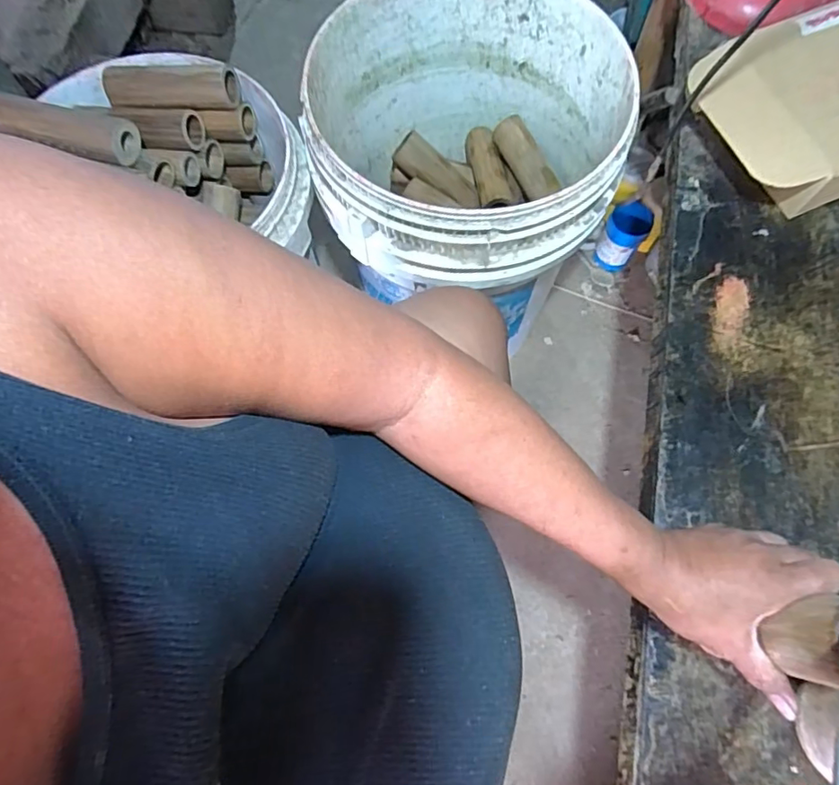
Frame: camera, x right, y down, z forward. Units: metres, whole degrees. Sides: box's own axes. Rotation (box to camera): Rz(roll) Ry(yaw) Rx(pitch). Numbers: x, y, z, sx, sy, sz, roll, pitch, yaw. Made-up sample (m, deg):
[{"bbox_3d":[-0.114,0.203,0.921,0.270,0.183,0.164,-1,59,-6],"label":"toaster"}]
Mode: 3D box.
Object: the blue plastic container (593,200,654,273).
[{"bbox_3d":[0.429,-0.330,1.178,0.081,0.135,0.088,1,71,-2],"label":"blue plastic container"}]

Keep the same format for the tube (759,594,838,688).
[{"bbox_3d":[0.274,0.163,0.356,0.054,0.076,0.053,12,71,2],"label":"tube"}]

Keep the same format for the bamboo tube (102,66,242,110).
[{"bbox_3d":[-0.345,-0.423,0.763,0.178,0.043,0.055,0,71,-2],"label":"bamboo tube"}]

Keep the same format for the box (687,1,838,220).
[{"bbox_3d":[0.472,-0.332,0.639,0.317,0.087,0.207,-20,73,-8],"label":"box"}]

